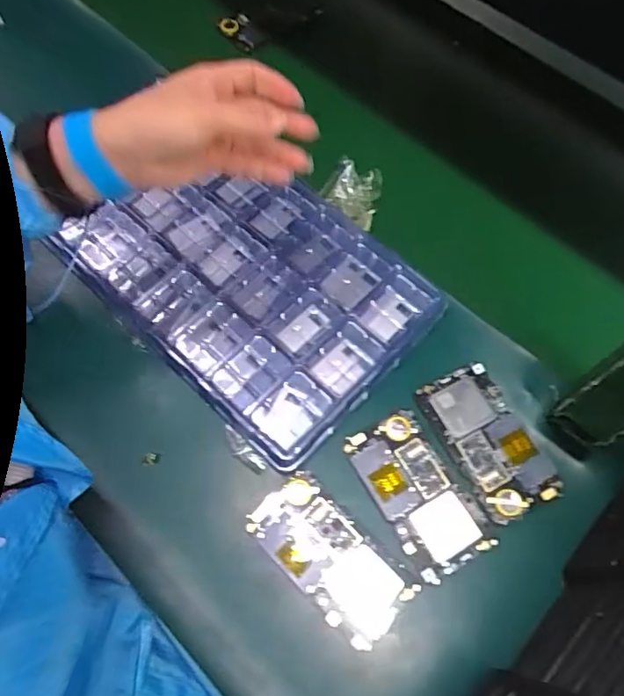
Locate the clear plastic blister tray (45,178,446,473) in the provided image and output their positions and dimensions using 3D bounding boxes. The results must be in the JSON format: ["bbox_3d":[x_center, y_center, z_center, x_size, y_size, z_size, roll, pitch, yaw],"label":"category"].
[{"bbox_3d":[-0.060,-0.065,0.510,0.306,0.032,0.206,43,69,16],"label":"clear plastic blister tray"}]

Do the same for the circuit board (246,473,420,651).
[{"bbox_3d":[0.012,0.156,0.422,0.058,0.008,0.124,-40,73,-19],"label":"circuit board"}]

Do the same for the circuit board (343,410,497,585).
[{"bbox_3d":[0.082,0.113,0.442,0.062,0.006,0.120,-27,69,-15],"label":"circuit board"}]

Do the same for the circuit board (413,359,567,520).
[{"bbox_3d":[0.143,0.074,0.459,0.061,0.010,0.120,-24,68,-14],"label":"circuit board"}]

